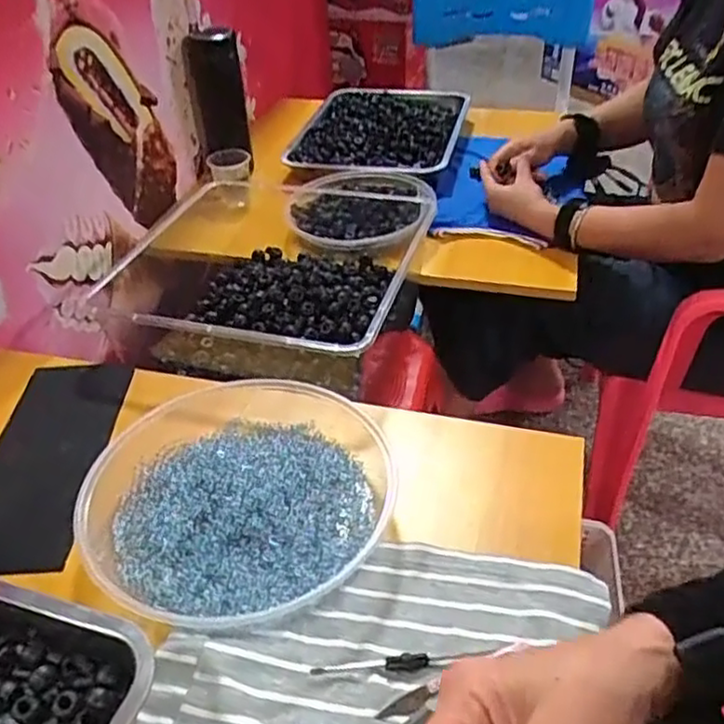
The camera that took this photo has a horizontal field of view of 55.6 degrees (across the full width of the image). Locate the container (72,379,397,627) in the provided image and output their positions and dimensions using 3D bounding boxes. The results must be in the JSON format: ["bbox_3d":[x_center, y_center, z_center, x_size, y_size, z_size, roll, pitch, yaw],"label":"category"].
[{"bbox_3d":[-0.101,0.096,0.522,0.236,0.040,0.234,-2,39,2],"label":"container"}]

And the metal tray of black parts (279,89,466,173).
[{"bbox_3d":[0.032,-0.394,1.152,0.251,0.039,0.332,6,40,12],"label":"metal tray of black parts"}]

